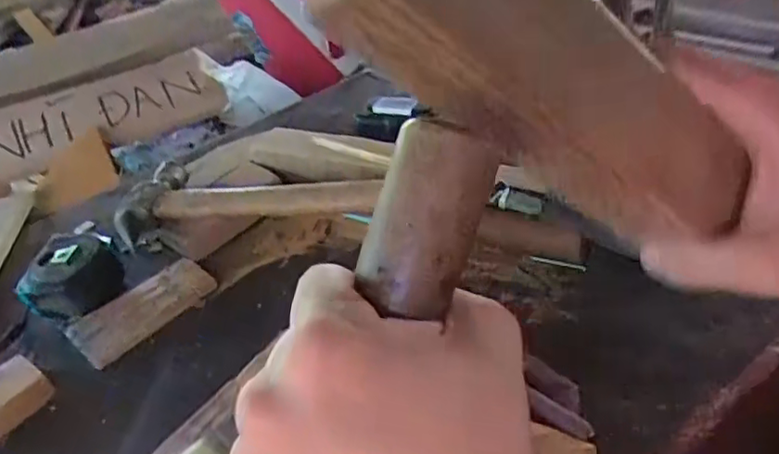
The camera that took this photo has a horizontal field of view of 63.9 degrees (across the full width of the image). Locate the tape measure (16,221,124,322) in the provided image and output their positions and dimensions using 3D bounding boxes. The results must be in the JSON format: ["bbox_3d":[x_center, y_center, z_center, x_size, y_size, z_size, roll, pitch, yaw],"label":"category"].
[{"bbox_3d":[-0.269,0.035,0.523,0.076,0.044,0.079,-30,38,-21],"label":"tape measure"}]

